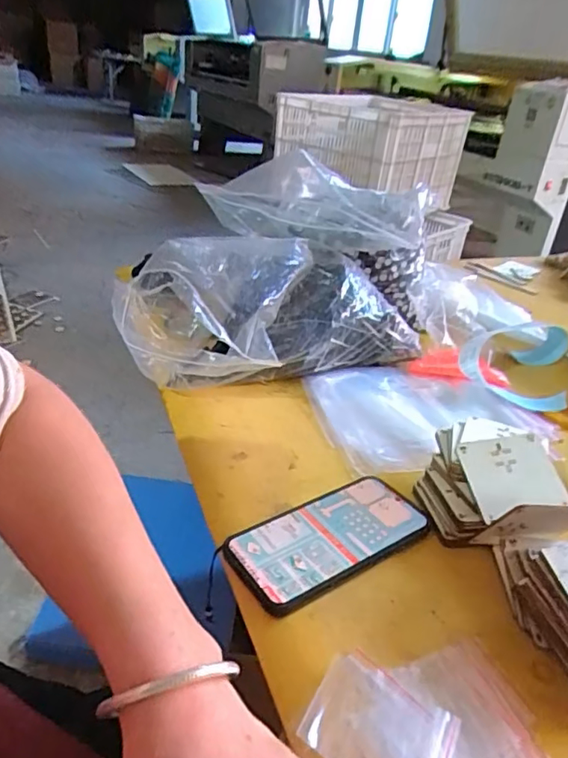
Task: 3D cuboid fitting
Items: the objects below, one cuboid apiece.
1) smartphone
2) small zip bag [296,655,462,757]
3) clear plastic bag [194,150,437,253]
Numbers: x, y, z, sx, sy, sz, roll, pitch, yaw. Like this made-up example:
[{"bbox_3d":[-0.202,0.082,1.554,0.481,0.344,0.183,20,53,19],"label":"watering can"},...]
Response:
[{"bbox_3d":[0.038,0.125,0.446,0.162,0.014,0.075,-15,37,-32],"label":"smartphone"},{"bbox_3d":[0.055,0.199,0.320,0.079,0.010,0.059,20,33,21],"label":"small zip bag"},{"bbox_3d":[0.040,-0.238,0.752,0.288,0.087,0.150,25,35,28],"label":"clear plastic bag"}]

